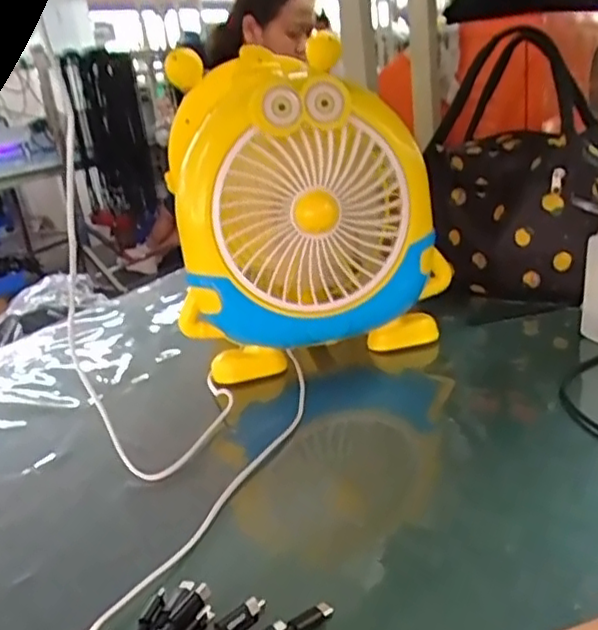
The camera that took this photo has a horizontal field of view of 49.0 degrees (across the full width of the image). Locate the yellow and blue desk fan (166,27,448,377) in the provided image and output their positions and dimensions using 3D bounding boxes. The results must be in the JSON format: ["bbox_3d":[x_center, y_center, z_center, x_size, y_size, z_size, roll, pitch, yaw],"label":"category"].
[{"bbox_3d":[0.007,-0.089,0.653,0.257,0.276,0.112,-14,21,-18],"label":"yellow and blue desk fan"}]

